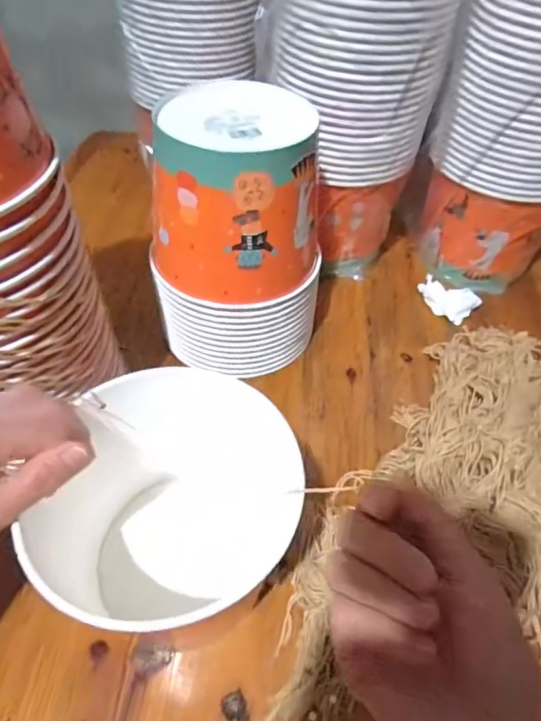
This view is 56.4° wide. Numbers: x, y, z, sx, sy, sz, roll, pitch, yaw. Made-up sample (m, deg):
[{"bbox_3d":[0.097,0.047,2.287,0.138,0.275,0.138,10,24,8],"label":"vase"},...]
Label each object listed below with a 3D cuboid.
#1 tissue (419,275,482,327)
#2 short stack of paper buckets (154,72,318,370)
[{"bbox_3d":[0.210,-0.074,0.604,0.069,0.018,0.045,32,55,24],"label":"tissue"},{"bbox_3d":[-0.028,-0.113,0.476,0.148,0.219,0.141,4,49,3],"label":"short stack of paper buckets"}]

